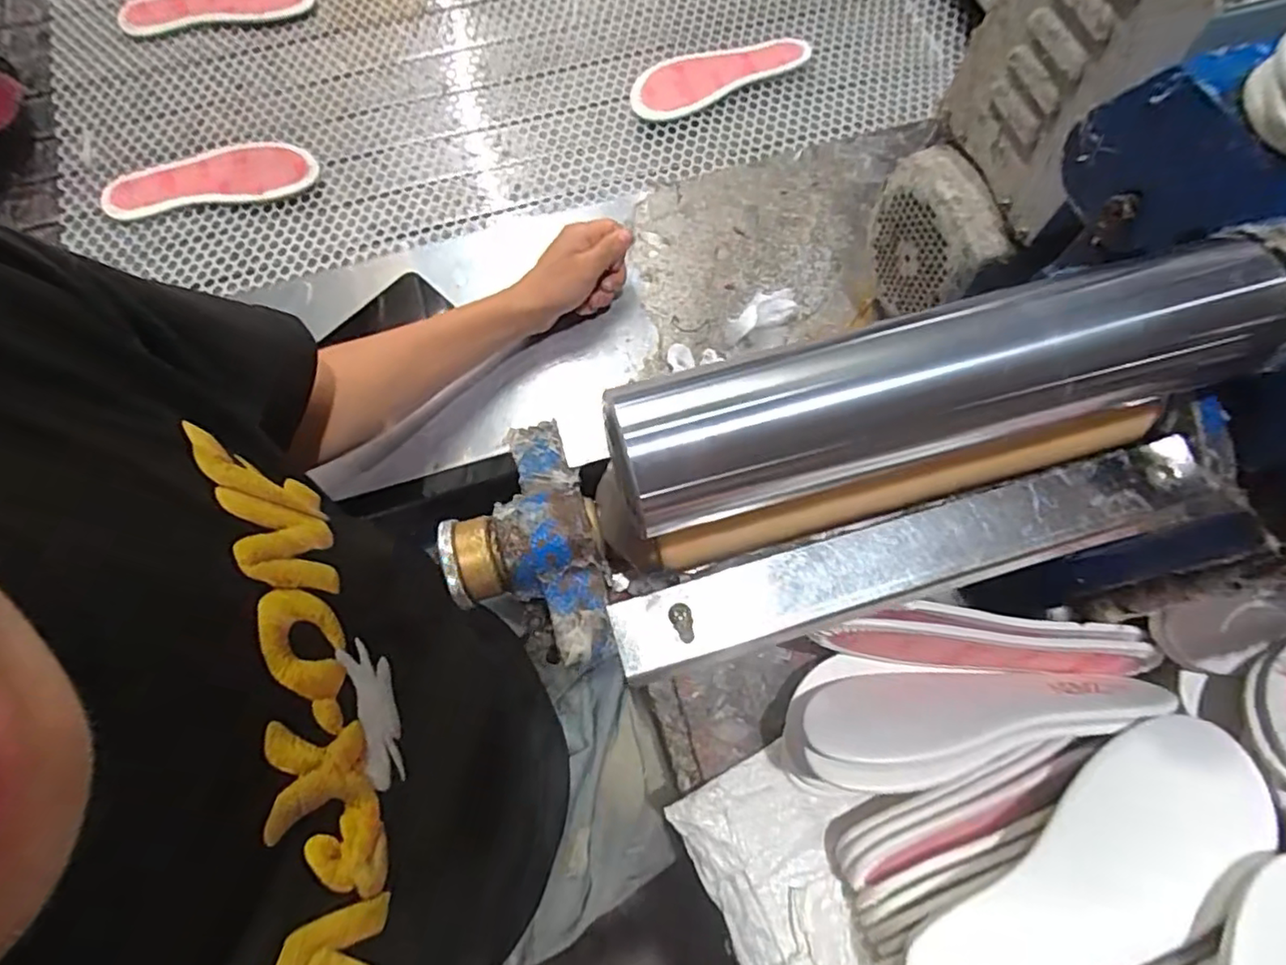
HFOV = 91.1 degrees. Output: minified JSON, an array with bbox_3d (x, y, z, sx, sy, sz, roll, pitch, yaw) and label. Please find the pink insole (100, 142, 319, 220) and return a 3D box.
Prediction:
[{"bbox_3d":[-0.489,-0.344,0.719,0.224,0.020,0.084,-11,71,-3],"label":"pink insole"}]

